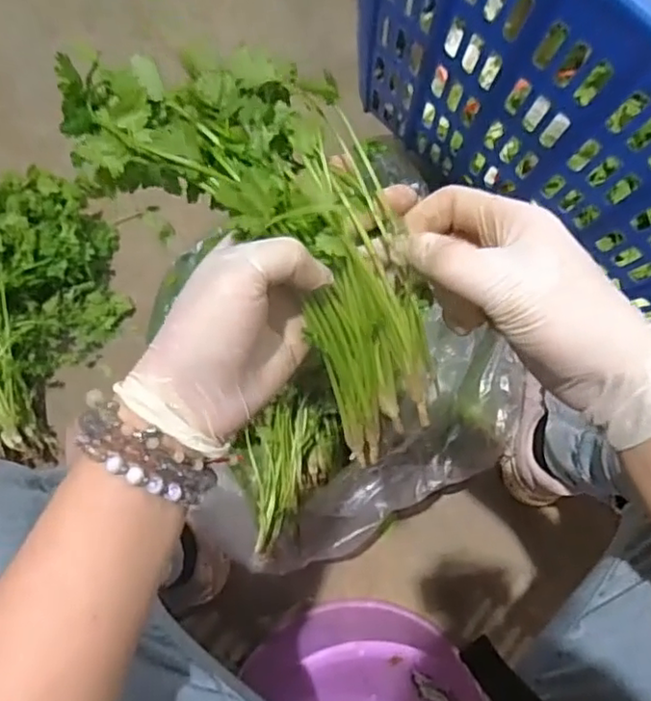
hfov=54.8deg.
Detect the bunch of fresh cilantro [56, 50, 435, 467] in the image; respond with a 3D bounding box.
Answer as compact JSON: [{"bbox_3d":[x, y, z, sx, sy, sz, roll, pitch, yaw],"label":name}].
[{"bbox_3d":[-0.017,-0.064,0.335,0.119,0.063,0.253,-40,100,-8],"label":"bunch of fresh cilantro"}]

